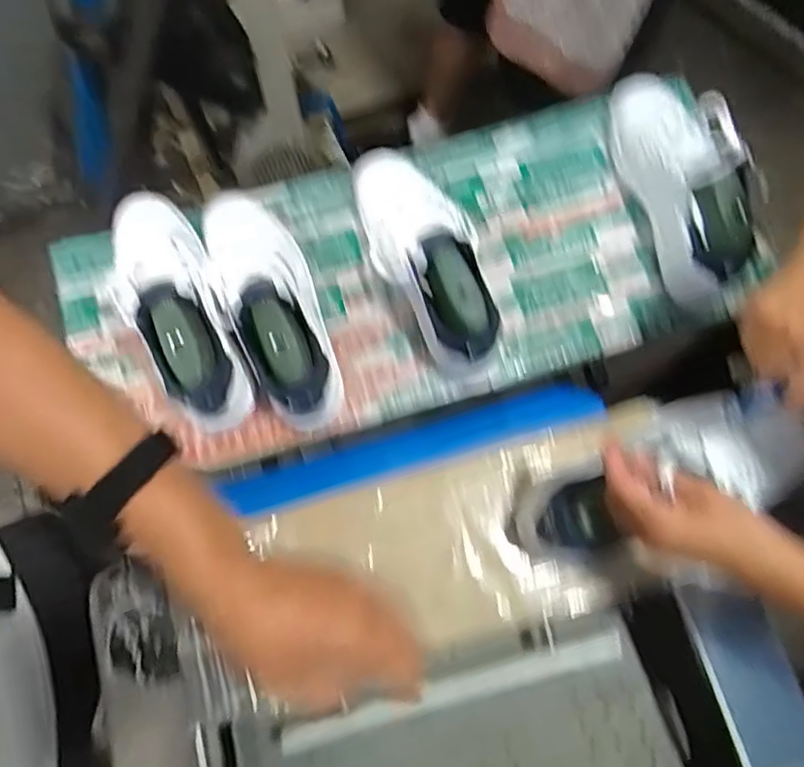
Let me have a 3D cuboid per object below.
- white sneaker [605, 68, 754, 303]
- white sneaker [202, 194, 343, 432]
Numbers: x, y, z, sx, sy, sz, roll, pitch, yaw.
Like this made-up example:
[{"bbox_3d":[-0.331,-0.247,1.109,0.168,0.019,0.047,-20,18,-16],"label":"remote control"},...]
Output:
[{"bbox_3d":[0.309,-0.235,0.683,0.085,0.131,0.278,-17,77,-4],"label":"white sneaker"},{"bbox_3d":[-0.143,-0.101,0.650,0.098,0.131,0.293,-21,78,-5],"label":"white sneaker"}]

